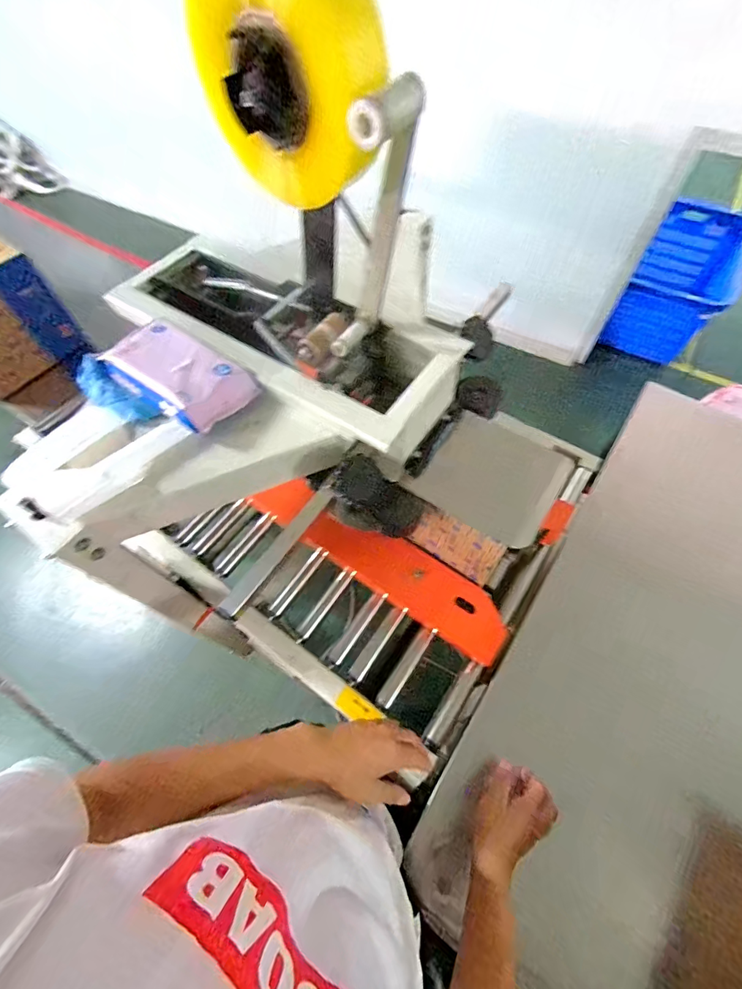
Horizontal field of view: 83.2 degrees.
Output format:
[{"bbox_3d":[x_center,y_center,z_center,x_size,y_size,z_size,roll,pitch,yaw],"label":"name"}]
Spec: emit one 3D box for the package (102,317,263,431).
[{"bbox_3d":[-0.258,-0.163,0.561,0.197,0.046,0.112,32,67,17],"label":"package"}]

